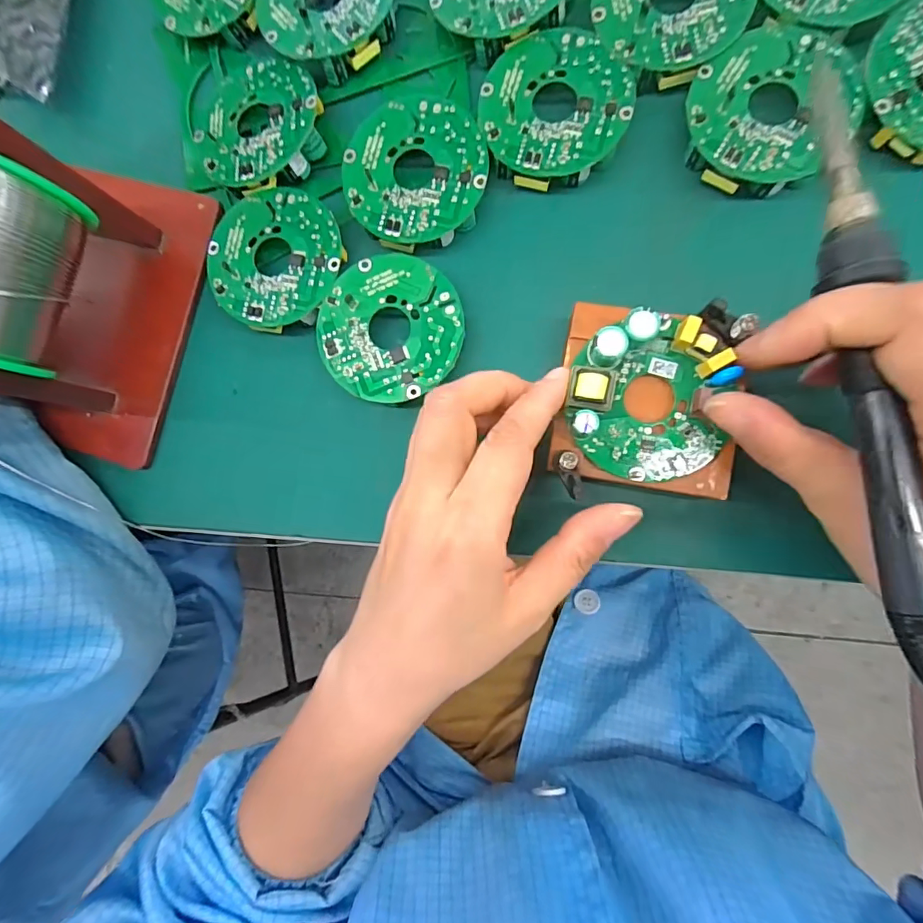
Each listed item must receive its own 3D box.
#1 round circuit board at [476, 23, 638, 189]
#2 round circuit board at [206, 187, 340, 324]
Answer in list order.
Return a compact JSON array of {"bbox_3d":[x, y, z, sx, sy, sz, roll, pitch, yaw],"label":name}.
[{"bbox_3d":[0.041,-0.156,0.211,0.062,0.015,0.064,0,88,7],"label":"round circuit board"},{"bbox_3d":[-0.087,-0.096,0.225,0.061,0.013,0.064,0,88,7],"label":"round circuit board"}]

